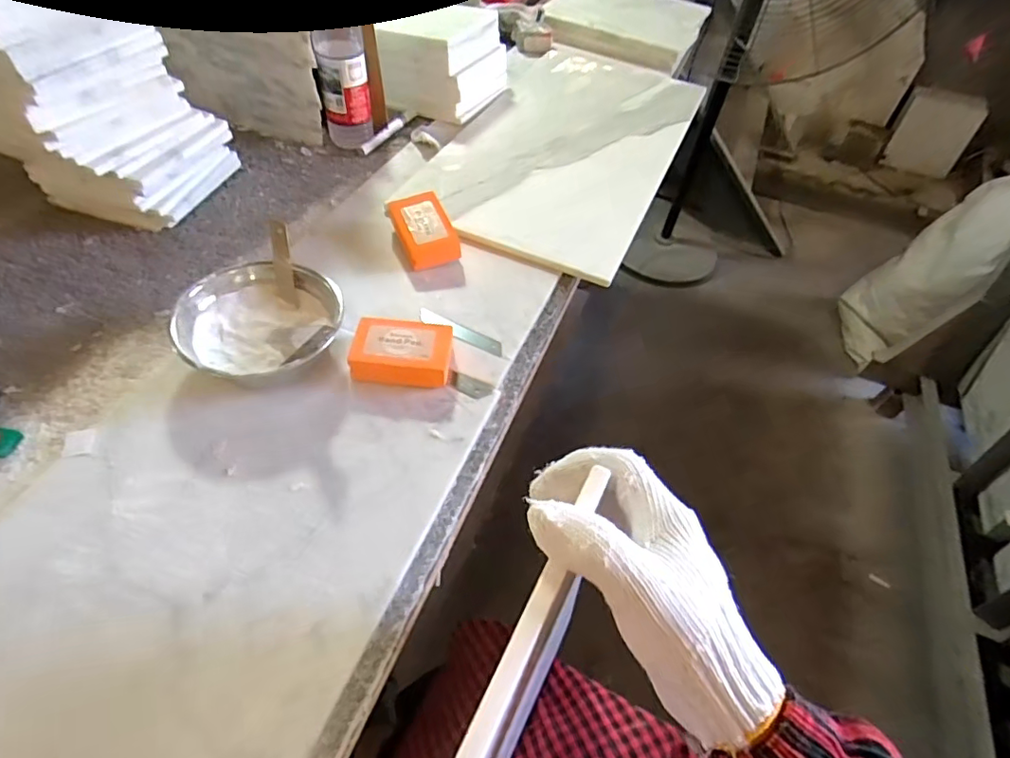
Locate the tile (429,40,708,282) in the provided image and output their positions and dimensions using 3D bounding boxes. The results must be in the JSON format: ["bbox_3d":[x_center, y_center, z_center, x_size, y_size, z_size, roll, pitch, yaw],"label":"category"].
[{"bbox_3d":[0.100,-0.376,0.853,0.313,0.015,0.597,20,52,11],"label":"tile"}]

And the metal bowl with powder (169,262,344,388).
[{"bbox_3d":[-0.231,-0.050,0.526,0.139,0.063,0.133,3,51,-3],"label":"metal bowl with powder"}]

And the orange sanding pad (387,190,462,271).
[{"bbox_3d":[-0.098,-0.177,0.657,0.061,0.040,0.099,-16,54,-17],"label":"orange sanding pad"}]

